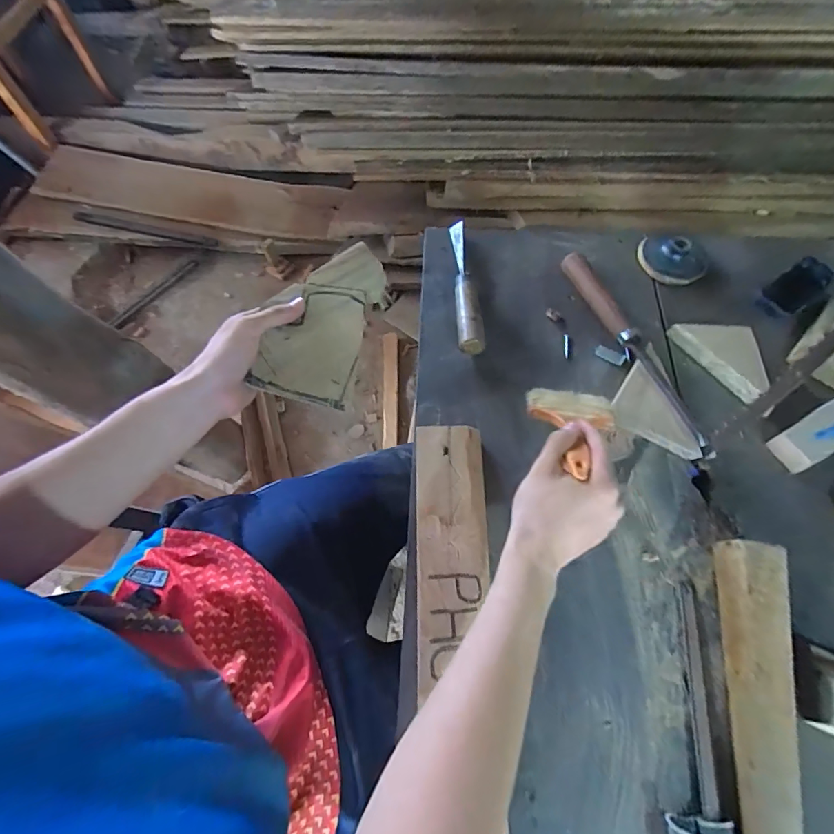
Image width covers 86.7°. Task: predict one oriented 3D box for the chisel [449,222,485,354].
[{"bbox_3d":[0.064,-0.183,0.591,0.031,0.024,0.218,-2,66,-1],"label":"chisel"}]

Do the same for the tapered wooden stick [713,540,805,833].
[{"bbox_3d":[0.291,0.288,0.366,0.048,0.041,0.358,9,66,5],"label":"tapered wooden stick"}]

